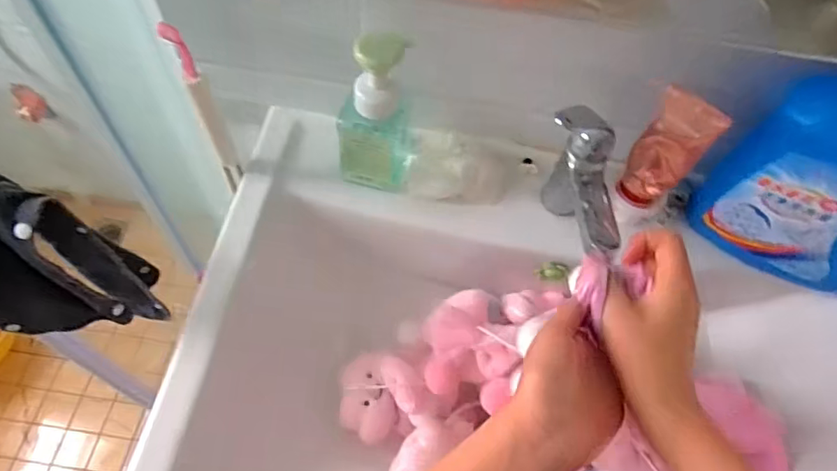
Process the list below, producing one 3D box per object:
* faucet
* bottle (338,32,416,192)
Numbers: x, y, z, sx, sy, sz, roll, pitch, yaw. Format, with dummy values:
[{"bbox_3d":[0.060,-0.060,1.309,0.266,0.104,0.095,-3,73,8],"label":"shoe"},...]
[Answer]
[{"bbox_3d":[0.166,-0.031,0.528,0.044,0.126,0.146,-1,59,-5],"label":"faucet"},{"bbox_3d":[-0.043,-0.122,0.543,0.076,0.167,0.065,0,59,-4],"label":"bottle"}]

